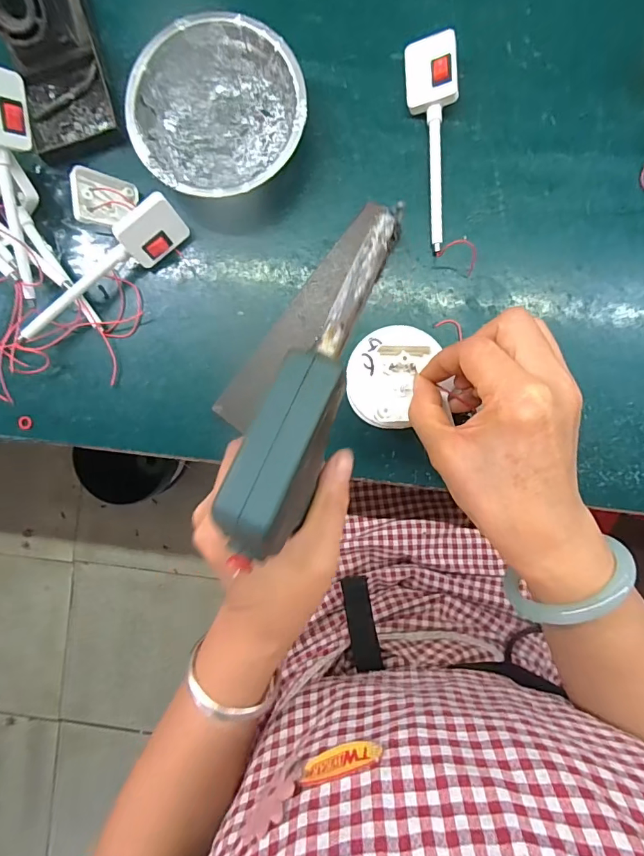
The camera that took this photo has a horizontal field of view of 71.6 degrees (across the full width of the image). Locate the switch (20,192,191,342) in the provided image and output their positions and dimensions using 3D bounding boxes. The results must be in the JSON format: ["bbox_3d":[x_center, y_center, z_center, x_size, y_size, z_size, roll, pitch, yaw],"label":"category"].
[{"bbox_3d":[-0.171,-0.119,0.347,0.151,0.039,0.027,-38,89,4],"label":"switch"}]

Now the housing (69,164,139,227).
[{"bbox_3d":[-0.165,-0.175,0.342,0.011,0.047,0.037,25,114,42],"label":"housing"}]

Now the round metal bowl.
[{"bbox_3d":[-0.077,-0.235,0.340,0.123,0.042,0.124,0,92,3],"label":"round metal bowl"}]

